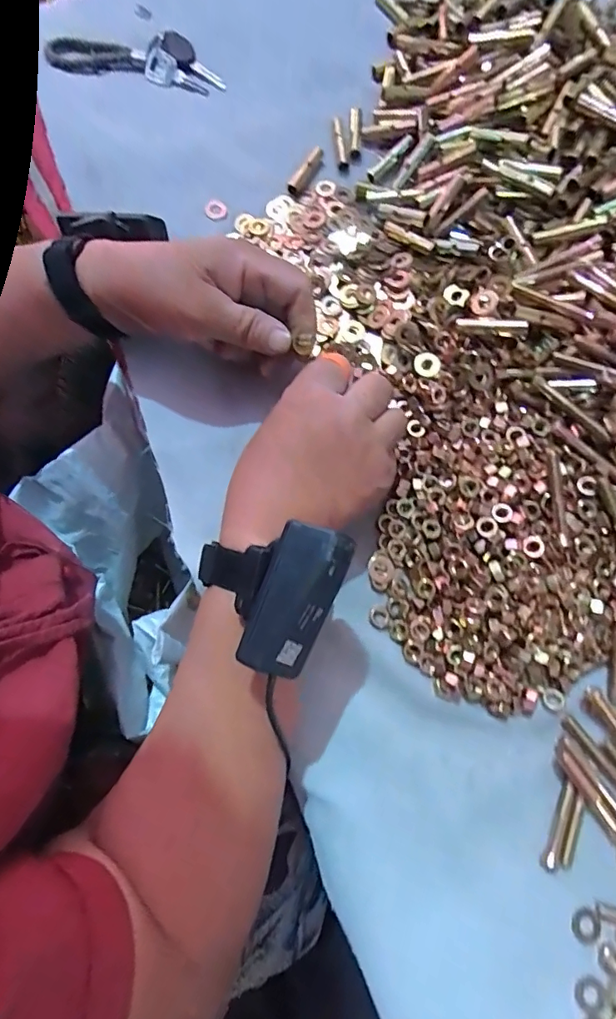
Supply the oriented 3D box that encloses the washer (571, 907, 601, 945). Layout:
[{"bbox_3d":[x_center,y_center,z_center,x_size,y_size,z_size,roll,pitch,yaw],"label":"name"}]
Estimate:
[{"bbox_3d":[0.152,0.228,0.264,0.016,0.004,0.016,0,76,1],"label":"washer"}]

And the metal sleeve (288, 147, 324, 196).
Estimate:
[{"bbox_3d":[-0.002,-0.269,0.381,0.010,0.008,0.047,28,78,8],"label":"metal sleeve"}]

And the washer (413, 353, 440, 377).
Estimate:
[{"bbox_3d":[0.080,-0.098,0.327,0.018,0.004,0.015,23,78,7],"label":"washer"}]

